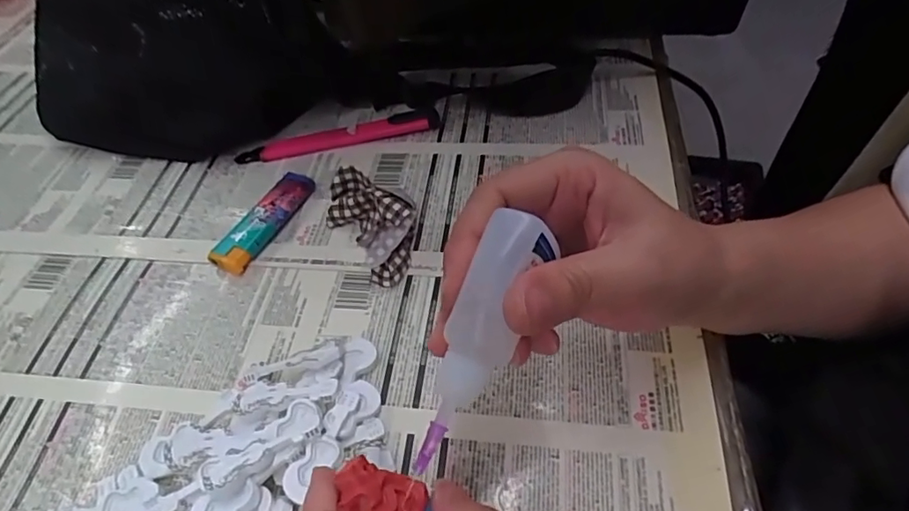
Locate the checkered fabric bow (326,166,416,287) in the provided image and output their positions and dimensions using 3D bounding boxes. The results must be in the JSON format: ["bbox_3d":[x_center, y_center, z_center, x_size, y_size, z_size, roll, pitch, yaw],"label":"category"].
[{"bbox_3d":[-0.046,-0.019,0.309,0.043,0.032,0.071,-22,53,-12],"label":"checkered fabric bow"}]

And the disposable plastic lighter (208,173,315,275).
[{"bbox_3d":[-0.114,-0.020,0.330,0.021,0.012,0.076,20,56,21],"label":"disposable plastic lighter"}]

